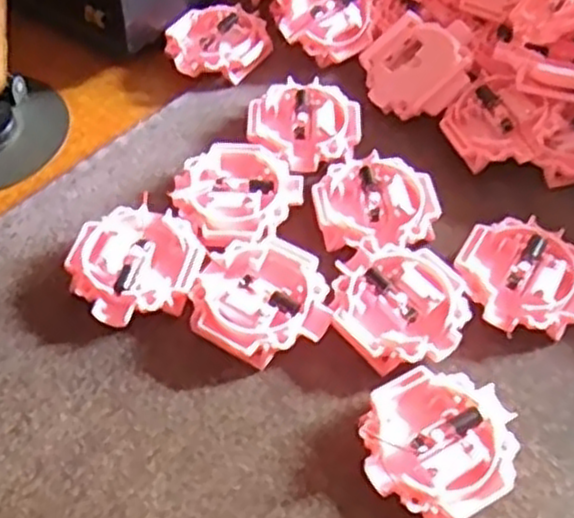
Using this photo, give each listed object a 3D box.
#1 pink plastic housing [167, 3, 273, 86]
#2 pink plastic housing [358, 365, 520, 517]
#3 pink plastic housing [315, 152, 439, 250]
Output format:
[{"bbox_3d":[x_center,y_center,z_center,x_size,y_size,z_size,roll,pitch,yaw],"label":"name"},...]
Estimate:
[{"bbox_3d":[-0.036,-0.114,0.397,0.053,0.012,0.047,7,55,4],"label":"pink plastic housing"},{"bbox_3d":[0.053,0.066,0.269,0.052,0.014,0.052,1,55,-1],"label":"pink plastic housing"},{"bbox_3d":[0.039,-0.023,0.335,0.051,0.016,0.050,-6,55,-5],"label":"pink plastic housing"}]

